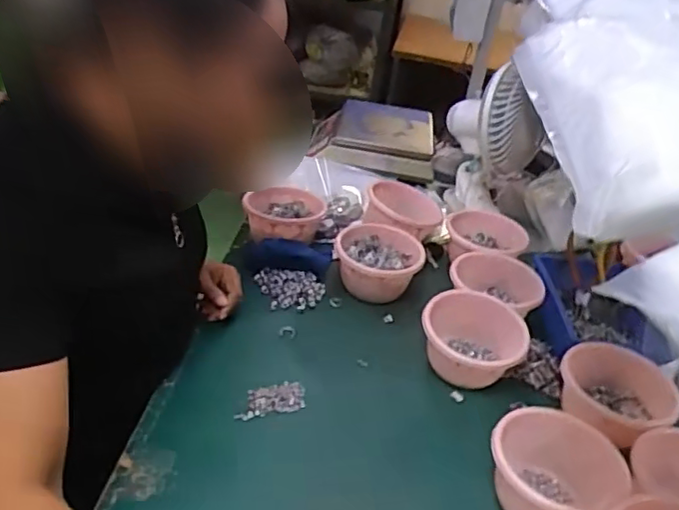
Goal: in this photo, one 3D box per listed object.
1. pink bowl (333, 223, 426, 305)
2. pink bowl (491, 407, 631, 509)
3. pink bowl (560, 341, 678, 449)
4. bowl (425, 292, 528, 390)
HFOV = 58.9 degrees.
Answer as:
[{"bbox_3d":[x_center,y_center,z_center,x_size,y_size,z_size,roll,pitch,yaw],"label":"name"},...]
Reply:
[{"bbox_3d":[0.068,0.011,1.035,0.142,0.081,0.144,4,34,-3],"label":"pink bowl"},{"bbox_3d":[0.250,0.261,0.714,0.146,0.077,0.144,29,37,28],"label":"pink bowl"},{"bbox_3d":[0.381,0.194,0.836,0.147,0.073,0.157,4,34,-3],"label":"pink bowl"},{"bbox_3d":[0.194,0.129,0.897,0.139,0.092,0.142,4,34,-3],"label":"bowl"}]

